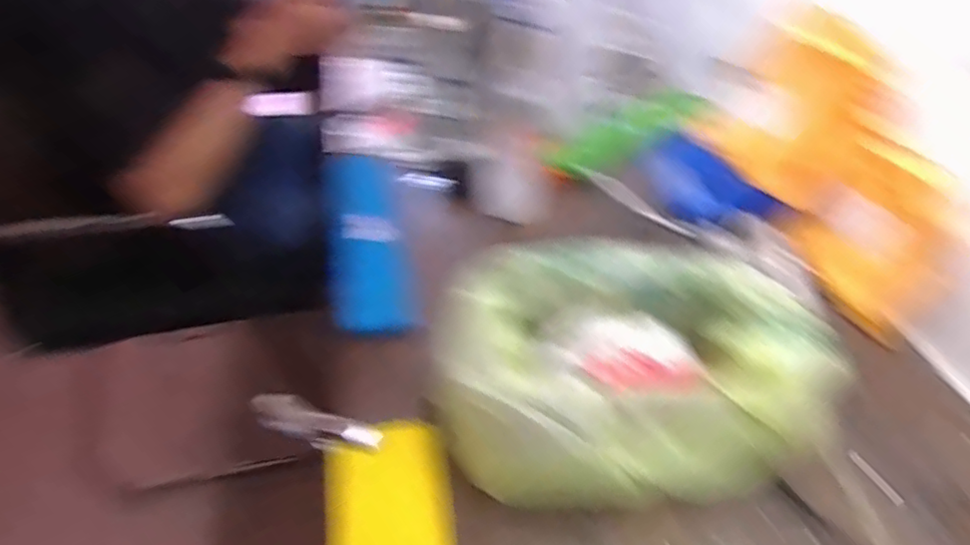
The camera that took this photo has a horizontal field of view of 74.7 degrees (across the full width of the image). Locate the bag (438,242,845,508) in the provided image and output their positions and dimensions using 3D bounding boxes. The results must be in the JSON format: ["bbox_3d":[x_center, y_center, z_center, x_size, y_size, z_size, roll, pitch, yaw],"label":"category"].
[{"bbox_3d":[0.117,0.070,0.560,0.304,0.114,0.168,-6,43,-8],"label":"bag"}]

